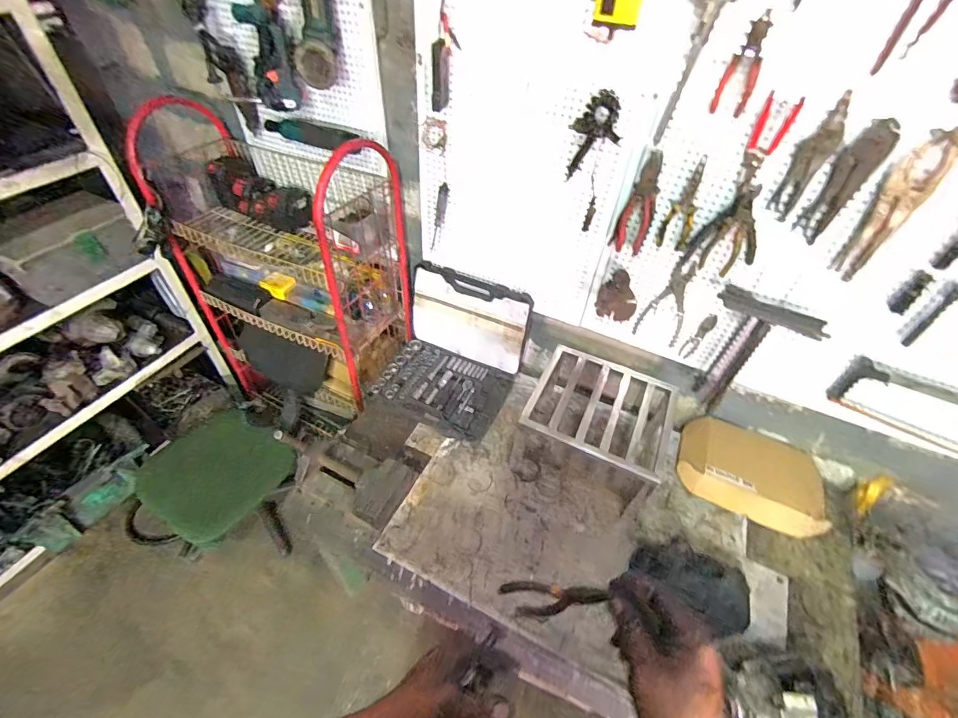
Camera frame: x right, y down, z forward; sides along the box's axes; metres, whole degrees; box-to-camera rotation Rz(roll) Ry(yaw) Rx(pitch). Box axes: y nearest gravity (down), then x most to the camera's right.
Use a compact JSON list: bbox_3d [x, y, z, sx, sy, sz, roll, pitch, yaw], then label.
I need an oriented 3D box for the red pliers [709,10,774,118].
[{"bbox_3d":[0.429,-0.472,0.704,0.053,0.137,0.015,25,50,17],"label":"red pliers"}]

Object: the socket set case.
[{"bbox_3d":[-0.083,-0.021,1.269,0.404,0.276,0.373,17,48,11],"label":"socket set case"}]

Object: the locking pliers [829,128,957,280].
[{"bbox_3d":[0.682,-0.245,0.725,0.038,0.244,0.055,-31,57,-28],"label":"locking pliers"}]

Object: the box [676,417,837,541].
[{"bbox_3d":[0.740,0.305,1.179,0.365,0.102,0.260,20,49,14],"label":"box"}]

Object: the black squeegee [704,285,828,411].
[{"bbox_3d":[0.605,-0.013,1.005,0.194,0.317,0.074,36,54,25],"label":"black squeegee"}]

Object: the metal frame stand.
[{"bbox_3d":[0.306,0.170,1.160,0.338,0.221,0.341,21,49,14],"label":"metal frame stand"}]

